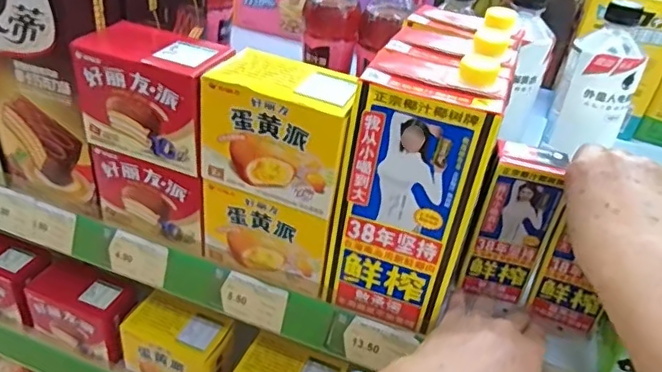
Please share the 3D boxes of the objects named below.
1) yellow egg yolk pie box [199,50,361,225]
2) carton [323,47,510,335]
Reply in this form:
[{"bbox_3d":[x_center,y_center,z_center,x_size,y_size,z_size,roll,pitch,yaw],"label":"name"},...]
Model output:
[{"bbox_3d":[-0.035,-0.042,0.414,0.107,0.093,0.059,15,36,10],"label":"yellow egg yolk pie box"},{"bbox_3d":[0.060,0.003,0.411,0.093,0.201,0.067,17,36,13],"label":"carton"}]

